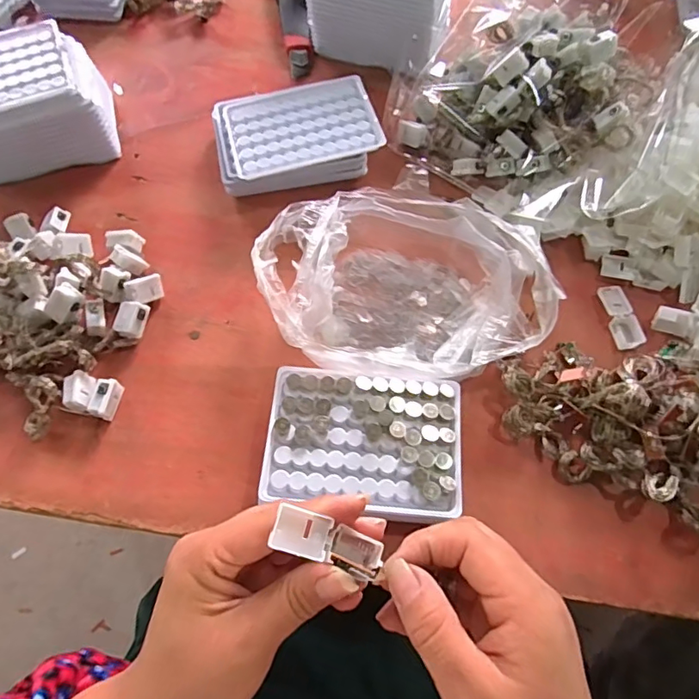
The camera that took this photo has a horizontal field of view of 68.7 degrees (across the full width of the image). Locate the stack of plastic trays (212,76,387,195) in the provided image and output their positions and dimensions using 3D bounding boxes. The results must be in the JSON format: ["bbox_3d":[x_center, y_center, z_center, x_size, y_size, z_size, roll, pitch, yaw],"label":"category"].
[{"bbox_3d":[-0.049,-0.190,0.469,0.143,0.044,0.106,-14,66,-7],"label":"stack of plastic trays"}]

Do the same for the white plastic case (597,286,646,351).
[{"bbox_3d":[0.220,-0.027,0.414,0.021,0.008,0.054,-7,66,-4],"label":"white plastic case"}]

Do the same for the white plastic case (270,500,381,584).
[{"bbox_3d":[-0.010,0.090,0.235,0.053,0.014,0.018,26,64,-22],"label":"white plastic case"}]

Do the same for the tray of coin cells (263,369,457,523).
[{"bbox_3d":[0.010,0.064,0.356,0.128,0.033,0.093,6,65,2],"label":"tray of coin cells"}]

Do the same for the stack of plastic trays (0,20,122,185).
[{"bbox_3d":[-0.295,-0.217,0.460,0.146,0.072,0.107,-15,66,-8],"label":"stack of plastic trays"}]

